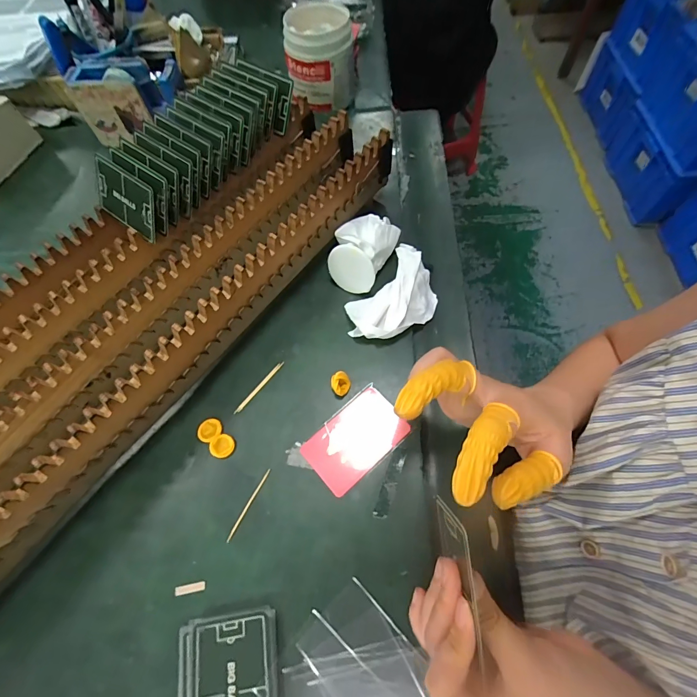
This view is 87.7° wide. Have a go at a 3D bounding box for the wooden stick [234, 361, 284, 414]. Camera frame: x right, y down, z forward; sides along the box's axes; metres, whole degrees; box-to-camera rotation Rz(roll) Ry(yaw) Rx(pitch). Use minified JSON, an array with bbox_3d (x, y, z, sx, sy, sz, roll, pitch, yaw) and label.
[{"bbox_3d":[-0.084,0.035,0.340,0.005,0.004,0.064,35,71,17],"label":"wooden stick"}]

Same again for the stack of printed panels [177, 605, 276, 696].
[{"bbox_3d":[-0.082,0.233,0.243,0.067,0.008,0.091,-9,65,-1],"label":"stack of printed panels"}]

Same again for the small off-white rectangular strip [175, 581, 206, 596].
[{"bbox_3d":[-0.121,0.182,0.275,0.023,0.004,0.006,-12,65,-3],"label":"small off-white rectangular strip"}]

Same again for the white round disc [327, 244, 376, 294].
[{"bbox_3d":[0.003,-0.080,0.366,0.050,0.051,0.004,23,46,11],"label":"white round disc"}]

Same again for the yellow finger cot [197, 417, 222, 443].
[{"bbox_3d":[-0.125,0.072,0.324,0.021,0.004,0.020,-1,65,3],"label":"yellow finger cot"}]

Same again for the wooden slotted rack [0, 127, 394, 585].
[{"bbox_3d":[-0.149,-0.006,0.321,0.057,0.080,0.558,33,71,17],"label":"wooden slotted rack"}]

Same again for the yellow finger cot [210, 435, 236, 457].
[{"bbox_3d":[-0.110,0.086,0.318,0.020,0.004,0.019,-1,65,3],"label":"yellow finger cot"}]

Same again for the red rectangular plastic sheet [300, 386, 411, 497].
[{"bbox_3d":[0.006,0.078,0.316,0.085,0.006,0.055,-40,69,-14],"label":"red rectangular plastic sheet"}]

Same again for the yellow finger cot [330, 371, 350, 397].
[{"bbox_3d":[-0.007,0.032,0.333,0.017,0.015,0.020,-12,65,-3],"label":"yellow finger cot"}]

